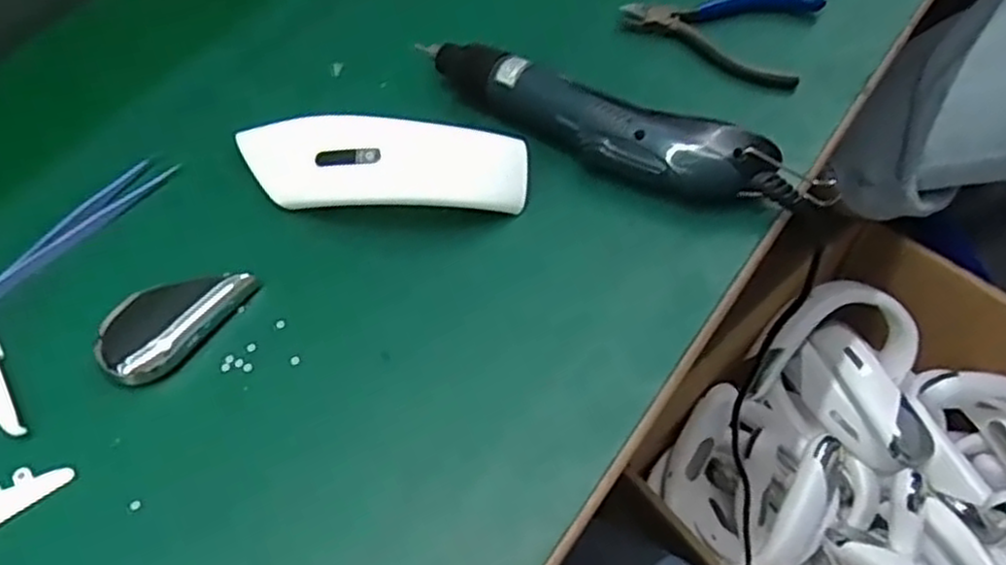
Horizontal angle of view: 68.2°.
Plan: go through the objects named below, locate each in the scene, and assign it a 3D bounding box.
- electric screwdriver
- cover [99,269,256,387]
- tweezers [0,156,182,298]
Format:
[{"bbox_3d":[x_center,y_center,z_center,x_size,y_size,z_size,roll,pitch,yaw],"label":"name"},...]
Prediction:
[{"bbox_3d":[0.051,-0.087,0.424,0.233,0.041,0.040,25,63,17],"label":"electric screwdriver"},{"bbox_3d":[-0.173,0.016,0.387,0.044,0.009,0.078,33,66,21],"label":"cover"},{"bbox_3d":[-0.244,-0.033,0.423,0.023,0.005,0.123,38,68,22],"label":"tweezers"}]

